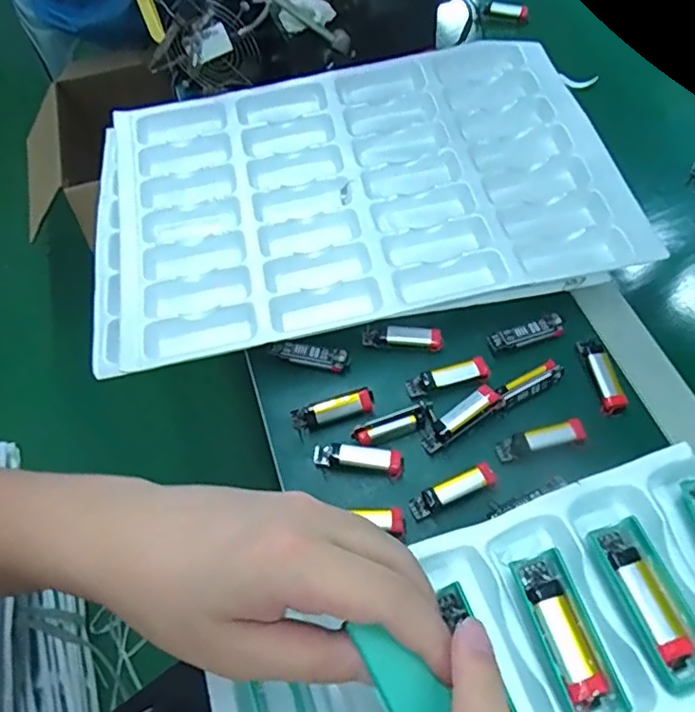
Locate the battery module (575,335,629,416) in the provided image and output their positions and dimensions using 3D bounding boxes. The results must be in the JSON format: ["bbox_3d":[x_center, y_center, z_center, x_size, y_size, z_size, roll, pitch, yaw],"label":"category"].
[{"bbox_3d":[0.209,0.014,0.473,0.021,0.010,0.068,-9,59,-1],"label":"battery module"}]

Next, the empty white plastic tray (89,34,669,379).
[{"bbox_3d":[-0.004,-0.163,0.563,0.492,0.036,0.324,-11,62,-2],"label":"empty white plastic tray"}]

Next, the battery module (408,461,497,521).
[{"bbox_3d":[0.078,0.101,0.434,0.067,0.013,0.018,-23,60,-9],"label":"battery module"}]

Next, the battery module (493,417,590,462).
[{"bbox_3d":[0.150,0.065,0.447,0.070,0.017,0.017,-14,60,-4],"label":"battery module"}]

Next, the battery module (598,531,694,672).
[{"bbox_3d":[0.158,0.128,0.307,0.017,0.010,0.070,-19,60,-6],"label":"battery module"}]

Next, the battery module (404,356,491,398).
[{"bbox_3d":[0.084,0.019,0.480,0.069,0.010,0.020,-16,60,-5],"label":"battery module"}]

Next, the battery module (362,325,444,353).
[{"bbox_3d":[0.048,-0.016,0.503,0.069,0.012,0.017,3,60,6],"label":"battery module"}]

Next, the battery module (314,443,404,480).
[{"bbox_3d":[0.009,0.078,0.450,0.070,0.015,0.019,7,60,9],"label":"battery module"}]

